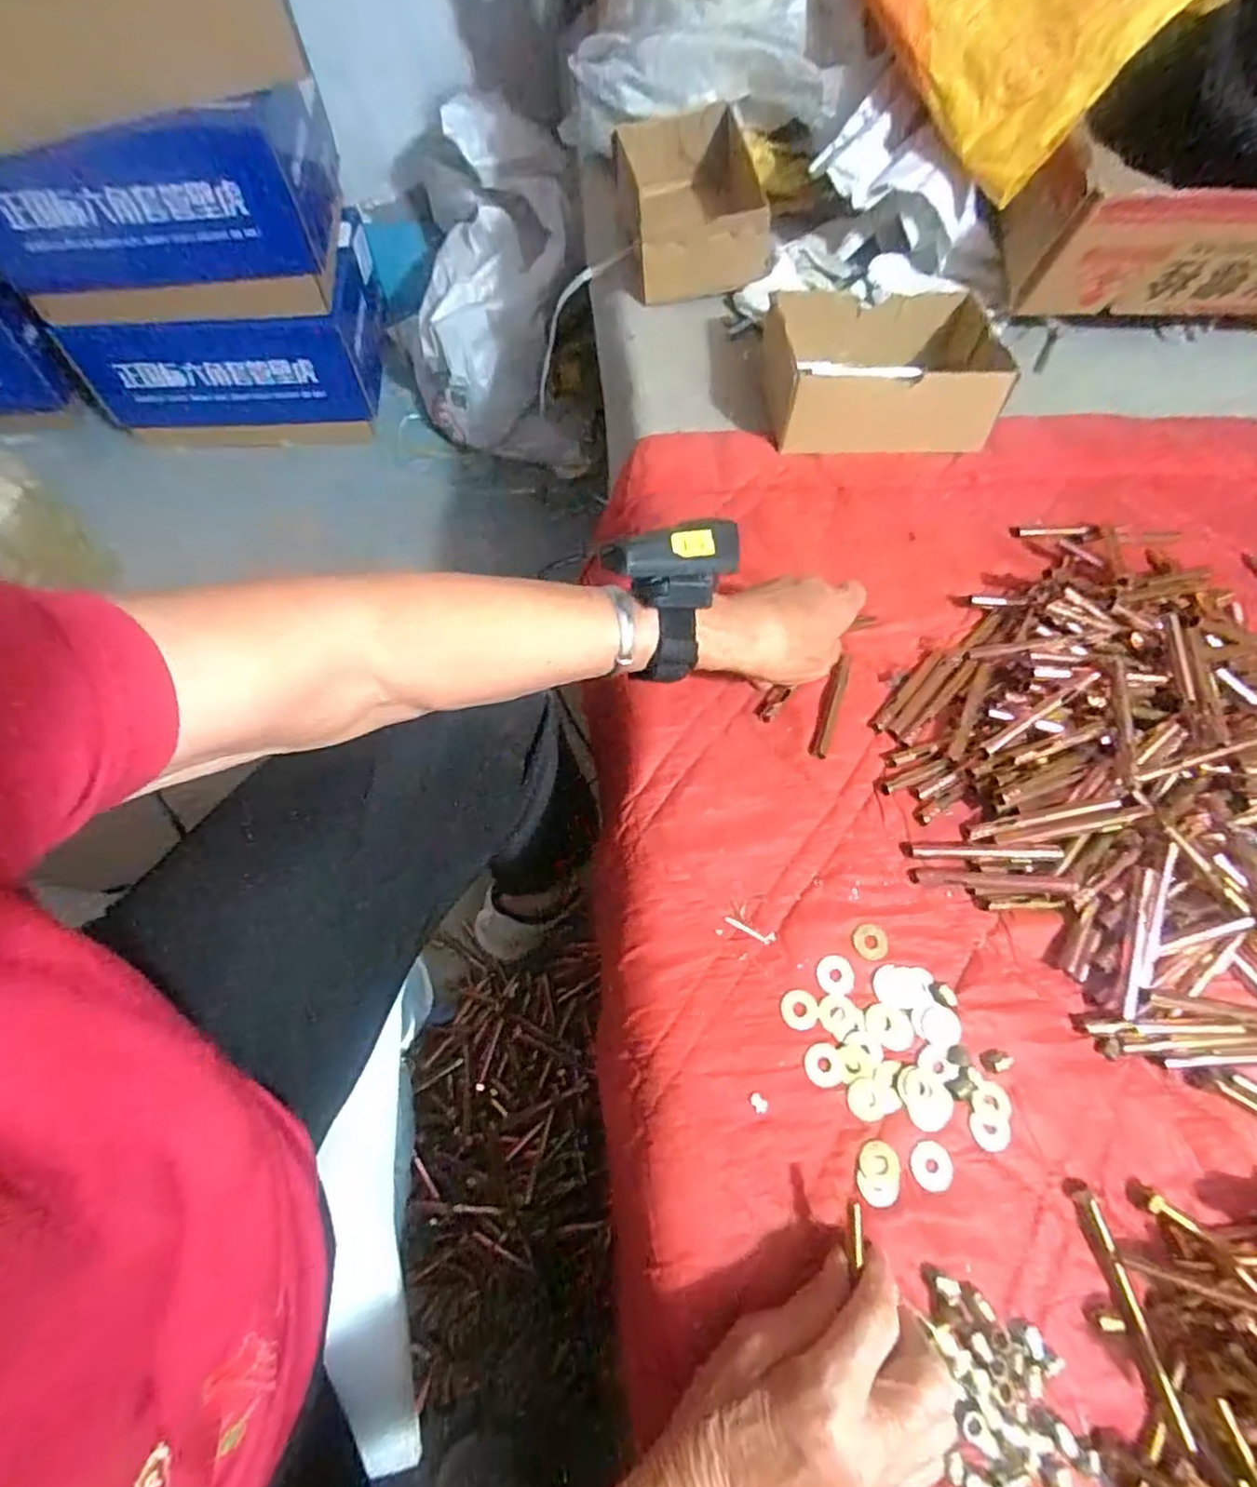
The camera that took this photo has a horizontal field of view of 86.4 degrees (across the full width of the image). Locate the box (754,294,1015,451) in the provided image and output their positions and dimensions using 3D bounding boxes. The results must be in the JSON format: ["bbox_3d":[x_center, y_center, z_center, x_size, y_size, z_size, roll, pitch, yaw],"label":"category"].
[{"bbox_3d":[0.219,-0.326,0.585,0.179,0.072,0.129,2,66,-1],"label":"box"}]

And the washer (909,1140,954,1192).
[{"bbox_3d":[0.166,0.230,0.364,0.023,0.004,0.023,1,66,-2],"label":"washer"}]

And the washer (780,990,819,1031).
[{"bbox_3d":[0.101,0.157,0.393,0.022,0.004,0.022,1,66,-2],"label":"washer"}]

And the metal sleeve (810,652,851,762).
[{"bbox_3d":[0.138,-0.026,0.458,0.012,0.010,0.073,17,87,5],"label":"metal sleeve"}]

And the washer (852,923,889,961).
[{"bbox_3d":[0.149,0.122,0.411,0.021,0.004,0.022,-7,66,-5],"label":"washer"}]

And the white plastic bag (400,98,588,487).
[{"bbox_3d":[-0.202,-0.662,0.998,0.276,0.467,0.182,1,22,-2],"label":"white plastic bag"}]

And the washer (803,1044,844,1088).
[{"bbox_3d":[0.111,0.184,0.381,0.021,0.004,0.022,-12,67,-8],"label":"washer"}]

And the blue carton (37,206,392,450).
[{"bbox_3d":[-0.601,-0.645,1.066,0.413,0.209,0.268,-1,66,-5],"label":"blue carton"}]

